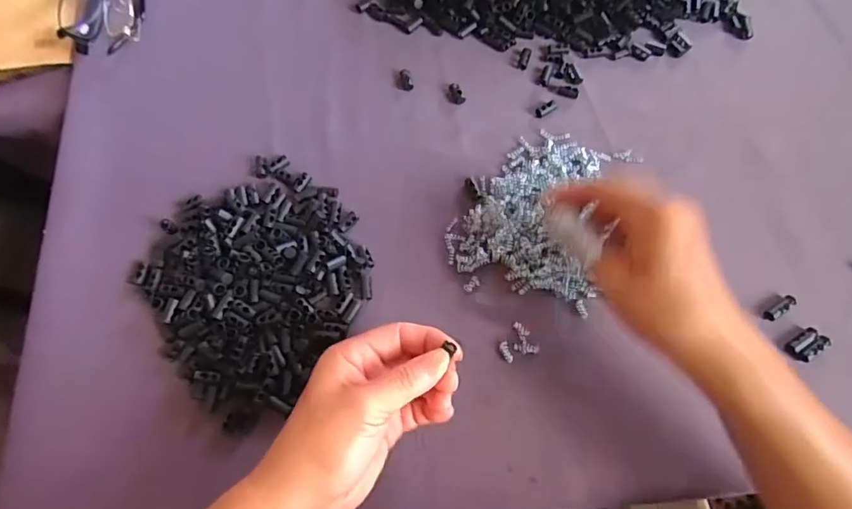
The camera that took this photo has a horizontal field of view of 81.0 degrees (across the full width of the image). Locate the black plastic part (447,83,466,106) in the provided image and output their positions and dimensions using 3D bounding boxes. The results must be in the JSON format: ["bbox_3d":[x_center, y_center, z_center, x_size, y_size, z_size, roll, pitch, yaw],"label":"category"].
[{"bbox_3d":[0.025,-0.141,0.438,0.013,0.006,0.020,-25,71,-6],"label":"black plastic part"}]

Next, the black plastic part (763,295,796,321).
[{"bbox_3d":[0.264,0.039,0.371,0.030,0.005,0.009,-32,72,-9],"label":"black plastic part"}]

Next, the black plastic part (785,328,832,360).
[{"bbox_3d":[0.277,0.064,0.361,0.028,0.005,0.017,-32,72,-9],"label":"black plastic part"}]

